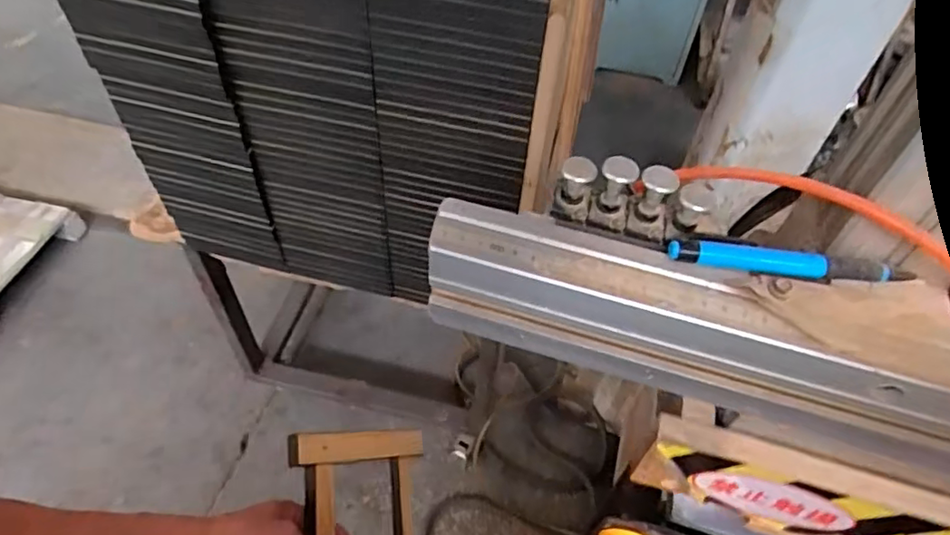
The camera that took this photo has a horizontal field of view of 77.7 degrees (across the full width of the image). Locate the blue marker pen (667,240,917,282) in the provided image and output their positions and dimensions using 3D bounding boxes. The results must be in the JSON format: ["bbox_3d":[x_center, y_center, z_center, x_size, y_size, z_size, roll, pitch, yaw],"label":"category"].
[{"bbox_3d":[0.164,-0.002,0.305,0.125,0.011,0.011,5,50,1],"label":"blue marker pen"}]

